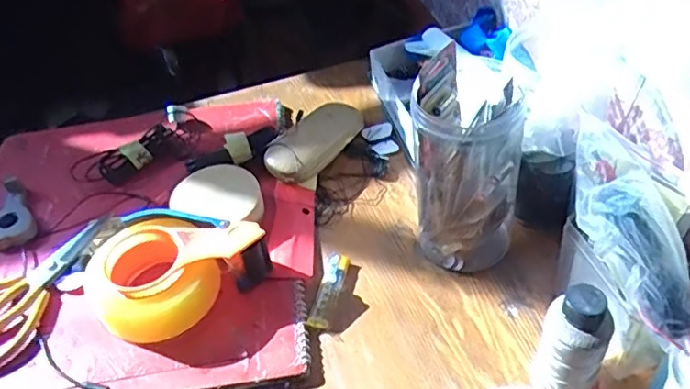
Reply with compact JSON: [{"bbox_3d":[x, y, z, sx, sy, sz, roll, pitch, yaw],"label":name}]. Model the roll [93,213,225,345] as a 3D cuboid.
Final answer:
[{"bbox_3d":[-0.194,0.080,0.590,0.110,0.052,0.102,-3,46,4],"label":"roll"}]

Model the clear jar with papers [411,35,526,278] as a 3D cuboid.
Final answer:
[{"bbox_3d":[0.122,-0.031,0.581,0.094,0.217,0.096,10,48,16],"label":"clear jar with papers"}]

